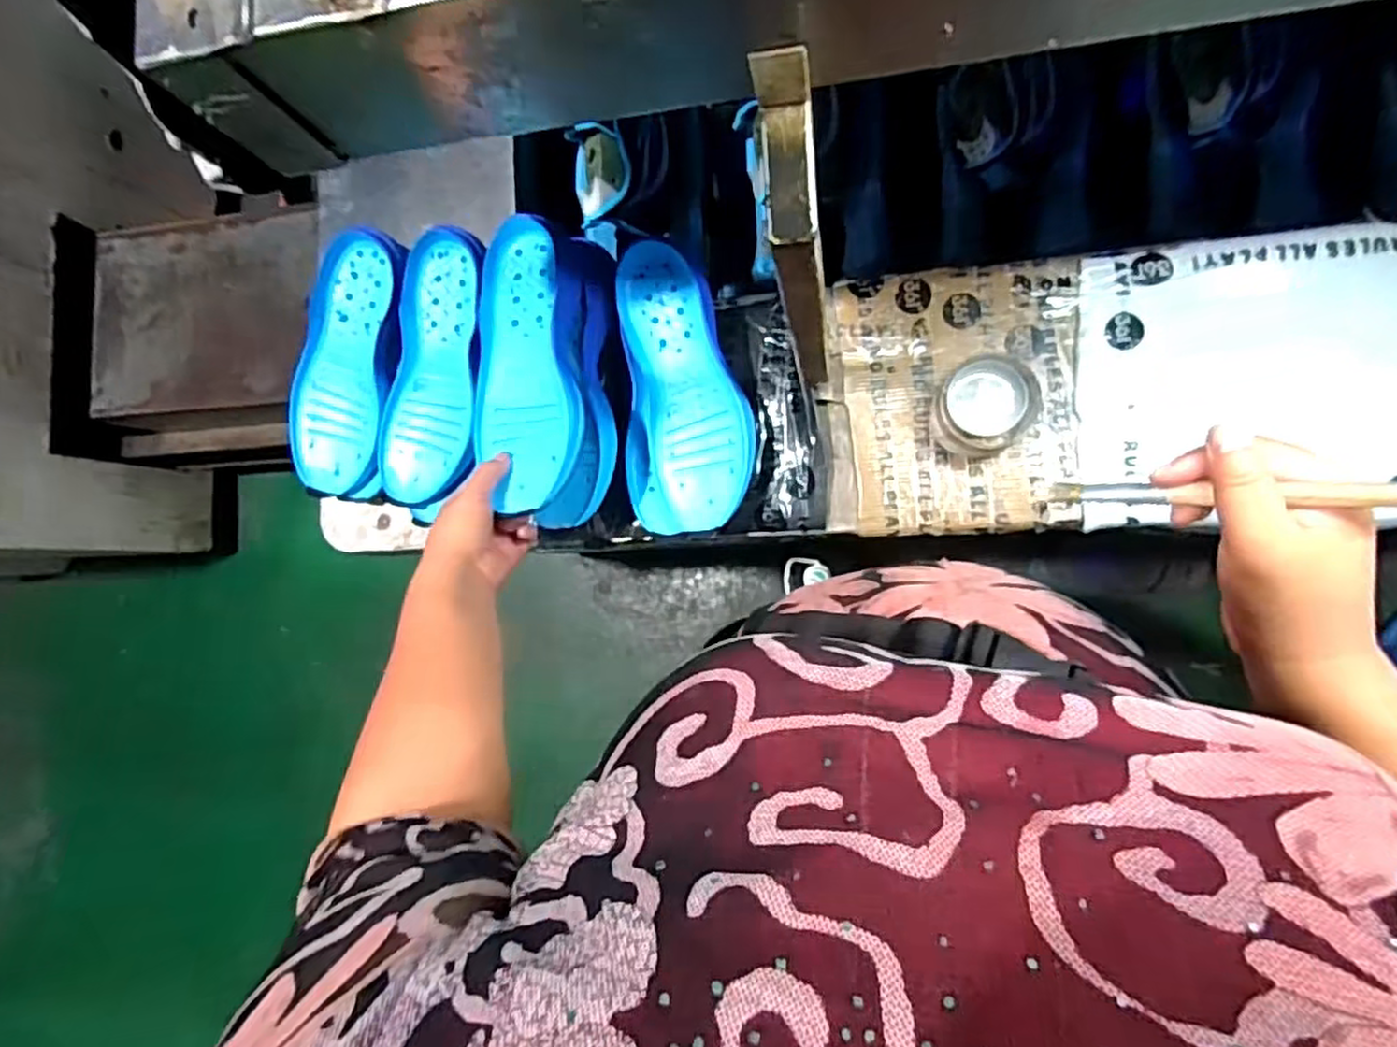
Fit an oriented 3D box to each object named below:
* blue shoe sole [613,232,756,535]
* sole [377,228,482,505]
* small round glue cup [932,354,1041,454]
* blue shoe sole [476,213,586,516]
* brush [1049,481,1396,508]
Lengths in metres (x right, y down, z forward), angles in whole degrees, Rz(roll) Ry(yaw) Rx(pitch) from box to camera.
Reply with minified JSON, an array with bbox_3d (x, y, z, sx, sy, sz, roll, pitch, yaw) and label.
[{"bbox_3d":[-0.010,-0.114,0.650,0.120,0.057,0.252,1,86,9],"label":"blue shoe sole"},{"bbox_3d":[-0.259,-0.148,0.698,0.093,0.023,0.264,14,101,10],"label":"sole"},{"bbox_3d":[0.254,-0.104,0.628,0.077,0.056,0.074,-1,86,9],"label":"small round glue cup"},{"bbox_3d":[-0.155,-0.137,0.617,0.101,0.037,0.262,-9,79,9],"label":"blue shoe sole"},{"bbox_3d":[0.248,-0.015,0.342,0.147,0.010,0.010,3,86,50],"label":"brush"}]

